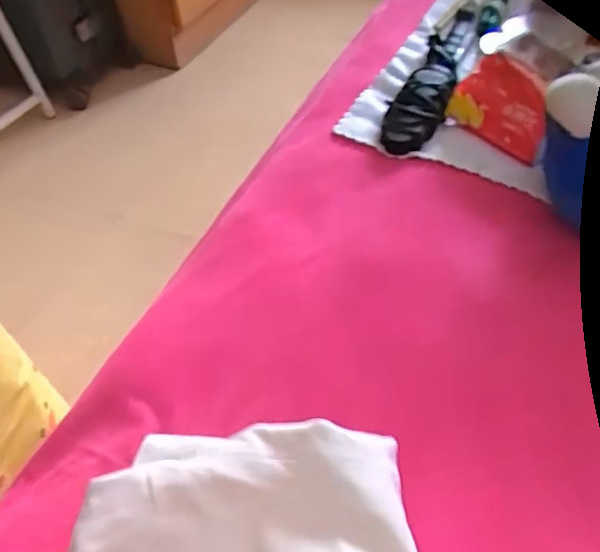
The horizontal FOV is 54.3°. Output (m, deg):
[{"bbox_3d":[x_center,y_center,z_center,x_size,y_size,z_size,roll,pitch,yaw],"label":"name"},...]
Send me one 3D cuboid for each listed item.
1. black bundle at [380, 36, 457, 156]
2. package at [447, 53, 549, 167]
[{"bbox_3d":[0.145,-0.213,0.667,0.058,0.027,0.199,17,53,18],"label":"black bundle"},{"bbox_3d":[0.212,-0.176,0.604,0.025,0.075,0.107,-12,48,-46],"label":"package"}]

